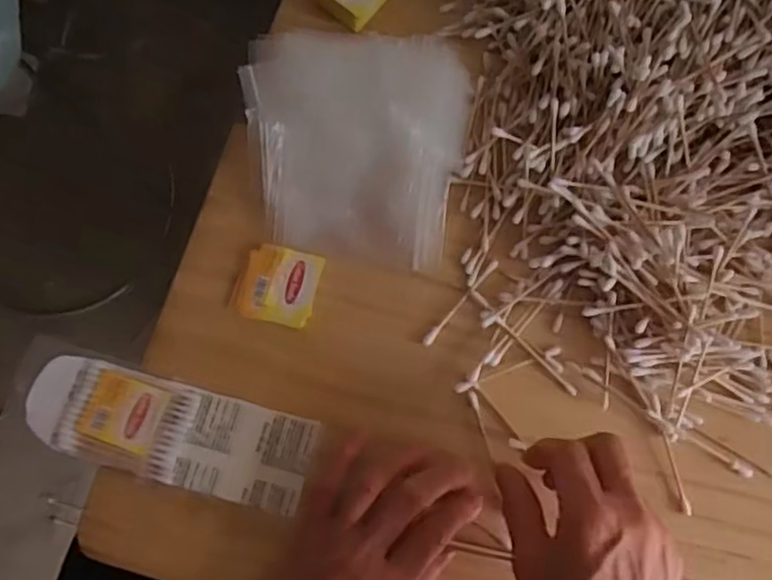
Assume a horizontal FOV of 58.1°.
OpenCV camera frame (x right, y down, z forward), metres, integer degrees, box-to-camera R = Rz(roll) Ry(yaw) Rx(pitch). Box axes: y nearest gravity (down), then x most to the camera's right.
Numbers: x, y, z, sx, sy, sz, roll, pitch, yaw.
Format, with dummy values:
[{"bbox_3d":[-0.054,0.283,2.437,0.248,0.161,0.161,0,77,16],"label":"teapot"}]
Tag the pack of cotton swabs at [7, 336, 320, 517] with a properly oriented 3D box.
[{"bbox_3d":[-0.136,0.083,0.419,0.182,0.015,0.060,18,78,1],"label":"pack of cotton swabs"}]

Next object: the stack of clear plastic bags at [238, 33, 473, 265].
[{"bbox_3d":[-0.023,-0.098,0.448,0.143,0.037,0.144,10,77,4],"label":"stack of clear plastic bags"}]

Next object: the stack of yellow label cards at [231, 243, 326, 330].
[{"bbox_3d":[-0.069,-0.003,0.444,0.050,0.004,0.048,11,77,4],"label":"stack of yellow label cards"}]

